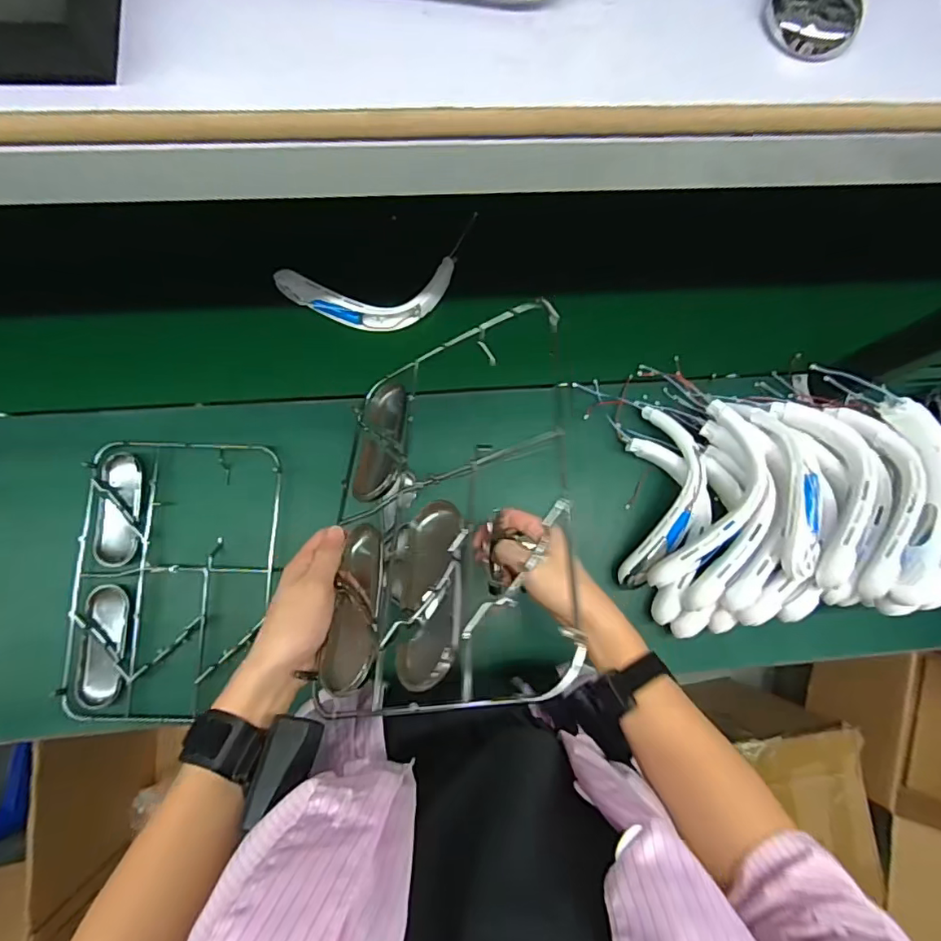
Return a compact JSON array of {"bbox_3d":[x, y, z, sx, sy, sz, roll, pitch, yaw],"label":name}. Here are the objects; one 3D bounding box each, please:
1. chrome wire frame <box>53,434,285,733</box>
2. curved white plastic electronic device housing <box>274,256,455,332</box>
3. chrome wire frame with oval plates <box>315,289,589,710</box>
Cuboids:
[{"bbox_3d":[-0.355,0.129,0.628,0.236,0.031,0.327,2,81,-4],"label":"chrome wire frame"},{"bbox_3d":[-0.133,-0.232,0.703,0.228,0.041,0.080,-10,82,-5],"label":"curved white plastic electronic device housing"},{"bbox_3d":[-0.022,0.019,0.422,0.225,0.019,0.325,-21,51,29],"label":"chrome wire frame with oval plates"}]

